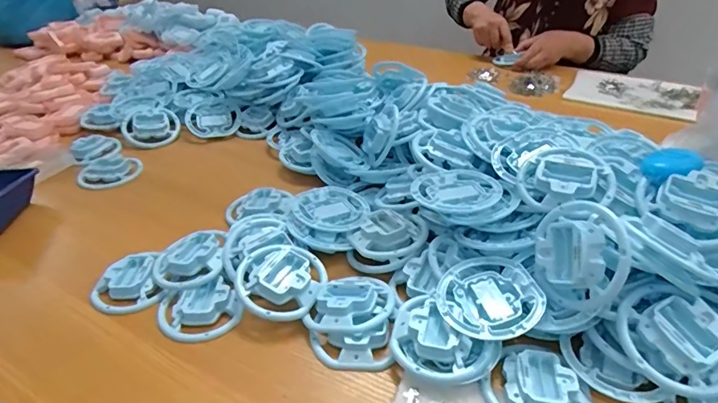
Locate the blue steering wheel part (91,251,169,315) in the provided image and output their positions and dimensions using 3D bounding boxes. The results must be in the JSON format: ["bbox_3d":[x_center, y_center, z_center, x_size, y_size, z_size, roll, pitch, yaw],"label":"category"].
[{"bbox_3d":[-0.284,0.104,0.573,0.081,0.028,0.081,-17,38,-16],"label":"blue steering wheel part"}]

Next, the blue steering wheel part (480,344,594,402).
[{"bbox_3d":[0.164,0.173,0.425,0.086,0.017,0.094,-28,42,-28],"label":"blue steering wheel part"}]

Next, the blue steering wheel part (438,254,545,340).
[{"bbox_3d":[0.134,0.104,0.484,0.100,0.038,0.101,-2,35,1],"label":"blue steering wheel part"}]

